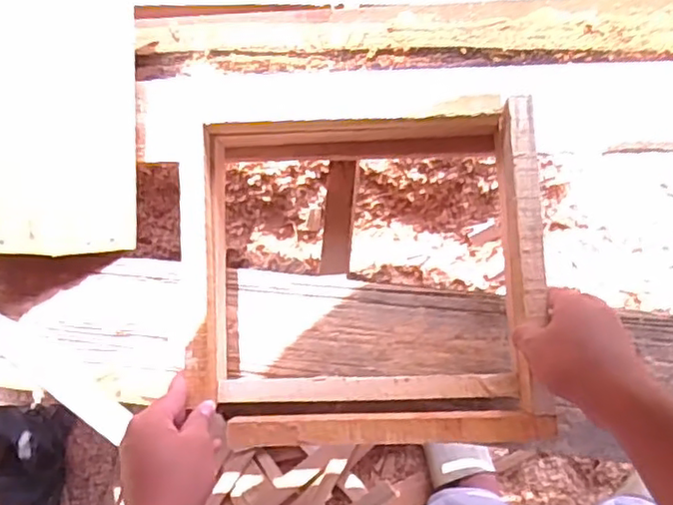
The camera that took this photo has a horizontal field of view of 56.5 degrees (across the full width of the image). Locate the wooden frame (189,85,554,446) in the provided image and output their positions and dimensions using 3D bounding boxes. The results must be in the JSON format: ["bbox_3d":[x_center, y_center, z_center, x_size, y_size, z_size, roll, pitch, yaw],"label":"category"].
[{"bbox_3d":[0.029,0.006,0.615,0.322,0.097,0.335,-2,83,6],"label":"wooden frame"}]

